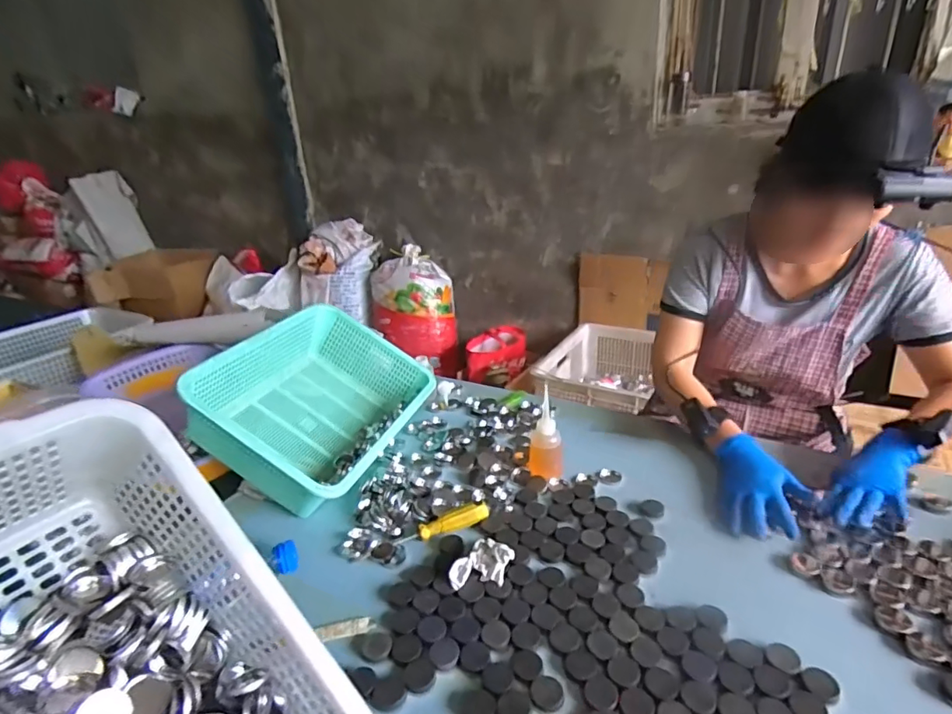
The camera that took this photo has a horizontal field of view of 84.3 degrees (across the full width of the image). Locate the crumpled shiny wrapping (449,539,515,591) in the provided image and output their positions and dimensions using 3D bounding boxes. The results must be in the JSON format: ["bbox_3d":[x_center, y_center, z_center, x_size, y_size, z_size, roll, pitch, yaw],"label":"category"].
[{"bbox_3d":[0.007,0.270,0.676,0.076,0.031,0.056,-22,30,-35],"label":"crumpled shiny wrapping"}]

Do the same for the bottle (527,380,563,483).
[{"bbox_3d":[0.111,0.131,0.852,0.055,0.127,0.047,0,24,10],"label":"bottle"}]

